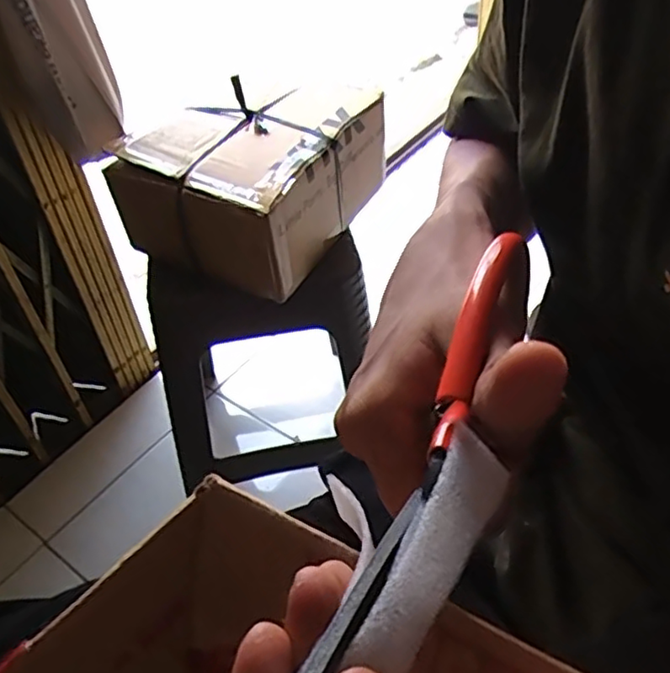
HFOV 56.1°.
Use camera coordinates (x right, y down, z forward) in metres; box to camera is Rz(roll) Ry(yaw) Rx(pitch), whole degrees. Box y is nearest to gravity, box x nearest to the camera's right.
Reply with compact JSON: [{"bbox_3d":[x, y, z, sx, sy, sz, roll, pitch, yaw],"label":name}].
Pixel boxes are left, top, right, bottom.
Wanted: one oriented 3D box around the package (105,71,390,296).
[{"bbox_3d":[-0.117,-0.210,0.821,0.253,0.132,0.287,19,49,23],"label":"package"}]

